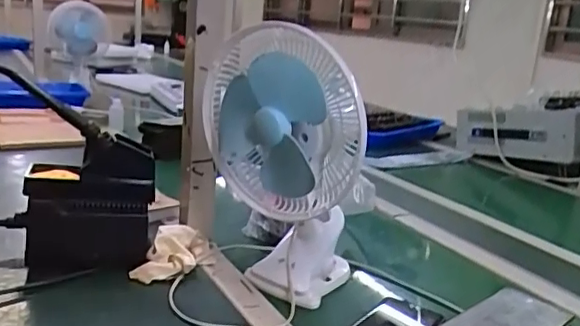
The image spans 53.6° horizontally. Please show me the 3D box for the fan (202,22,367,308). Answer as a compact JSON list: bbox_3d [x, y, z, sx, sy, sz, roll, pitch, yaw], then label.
[{"bbox_3d":[-0.009,0.010,0.650,0.186,0.298,0.152,4,14,-5],"label":"fan"}]

